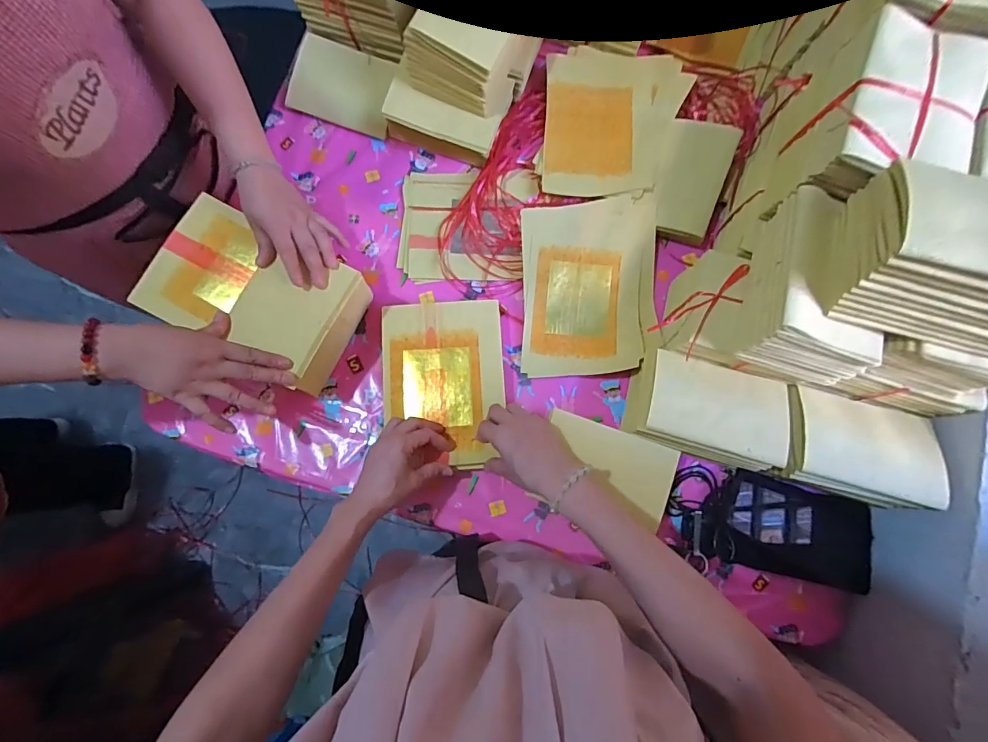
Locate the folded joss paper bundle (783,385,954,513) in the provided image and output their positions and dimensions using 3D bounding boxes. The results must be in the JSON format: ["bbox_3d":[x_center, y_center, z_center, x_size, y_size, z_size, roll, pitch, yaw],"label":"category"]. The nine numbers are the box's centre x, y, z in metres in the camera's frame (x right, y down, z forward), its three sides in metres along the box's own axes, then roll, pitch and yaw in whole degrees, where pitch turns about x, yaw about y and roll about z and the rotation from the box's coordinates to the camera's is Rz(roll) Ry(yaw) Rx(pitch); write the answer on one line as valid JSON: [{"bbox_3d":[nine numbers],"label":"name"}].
[{"bbox_3d":[0.430,0.087,0.526,0.164,0.042,0.117,16,80,2],"label":"folded joss paper bundle"}]

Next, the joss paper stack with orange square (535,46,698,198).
[{"bbox_3d":[0.174,-0.374,0.667,0.198,0.030,0.246,9,80,1],"label":"joss paper stack with orange square"}]

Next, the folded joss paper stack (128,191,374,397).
[{"bbox_3d":[-0.297,-0.091,0.591,0.224,0.115,0.159,28,81,4],"label":"folded joss paper stack"}]

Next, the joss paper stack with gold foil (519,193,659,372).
[{"bbox_3d":[0.136,-0.122,0.636,0.189,0.035,0.252,-1,80,-1],"label":"joss paper stack with gold foil"}]

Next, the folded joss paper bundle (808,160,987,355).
[{"bbox_3d":[0.411,-0.099,0.394,0.163,0.111,0.121,20,81,3],"label":"folded joss paper bundle"}]

